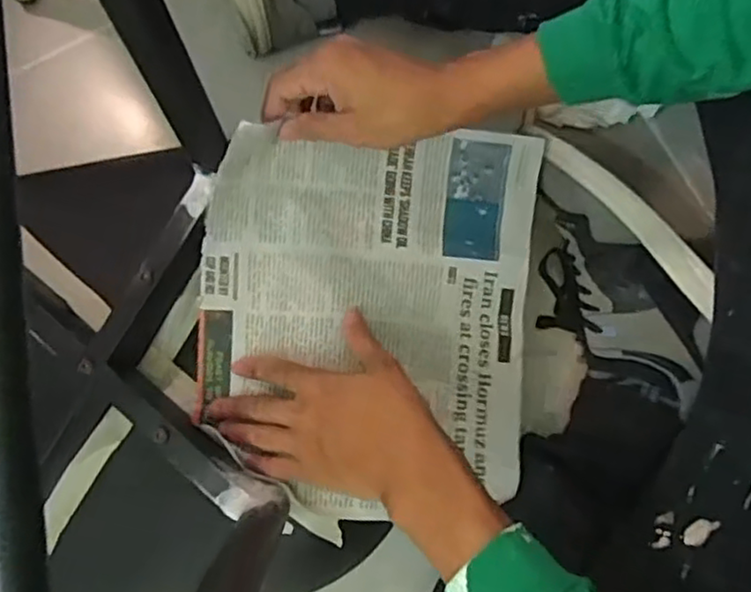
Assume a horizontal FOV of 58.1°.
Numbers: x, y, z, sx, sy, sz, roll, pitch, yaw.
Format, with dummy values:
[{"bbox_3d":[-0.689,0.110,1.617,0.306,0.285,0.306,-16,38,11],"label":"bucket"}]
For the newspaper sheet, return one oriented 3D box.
[{"bbox_3d":[-0.003,0.001,0.521,0.258,0.086,0.258,3,79,0],"label":"newspaper sheet"}]

